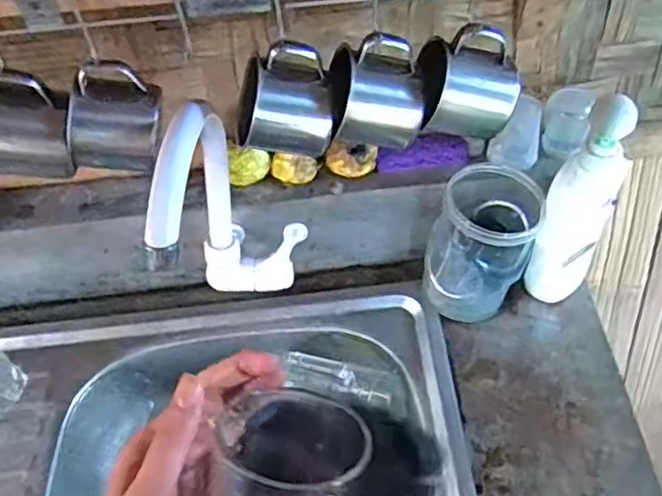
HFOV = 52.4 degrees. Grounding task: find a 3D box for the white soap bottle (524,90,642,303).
[{"bbox_3d":[0.238,-0.034,0.646,0.057,0.241,0.063,22,58,20],"label":"white soap bottle"}]

